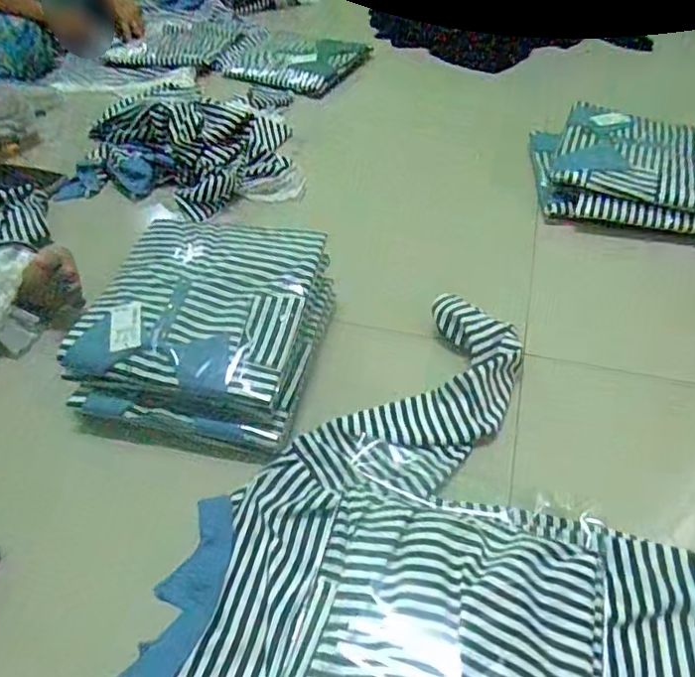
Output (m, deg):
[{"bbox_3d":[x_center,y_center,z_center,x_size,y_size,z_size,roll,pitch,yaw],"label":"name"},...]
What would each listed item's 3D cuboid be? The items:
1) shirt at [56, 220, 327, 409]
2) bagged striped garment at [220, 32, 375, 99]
[{"bbox_3d":[-0.180,-0.047,0.731,0.254,0.051,0.251,8,48,10],"label":"shirt"},{"bbox_3d":[-0.134,-0.679,1.413,0.299,0.030,0.278,18,51,18],"label":"bagged striped garment"}]

